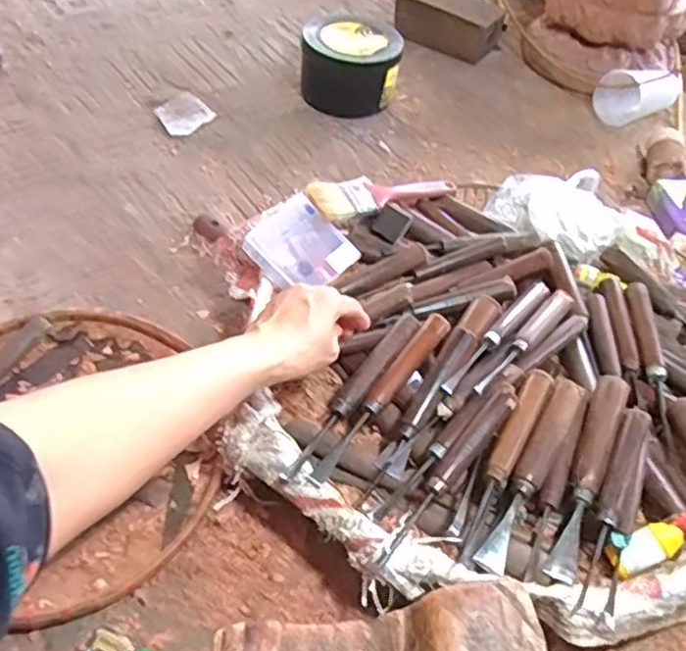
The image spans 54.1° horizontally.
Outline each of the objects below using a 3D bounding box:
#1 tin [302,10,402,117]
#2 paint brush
[{"bbox_3d":[0.012,-0.390,1.012,0.141,0.105,0.151,3,48,-3],"label":"tin"},{"bbox_3d":[0.045,-0.140,0.715,0.171,0.021,0.055,-13,51,-31],"label":"paint brush"}]

